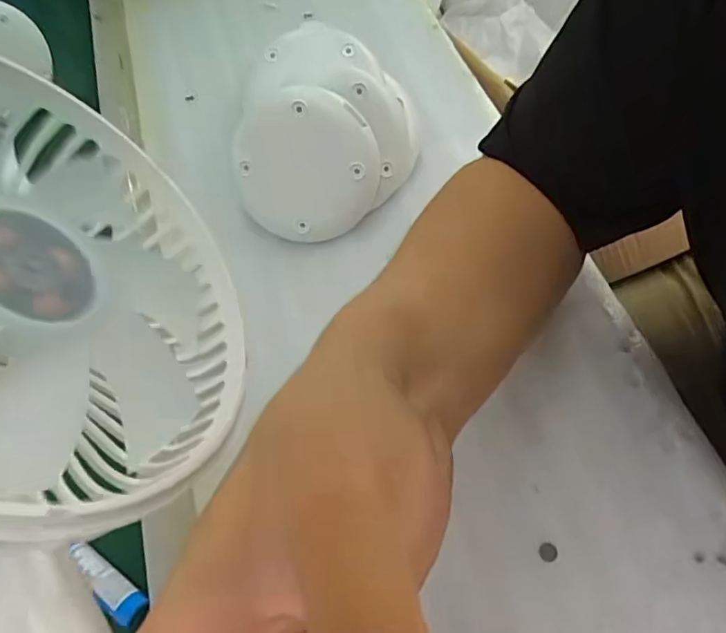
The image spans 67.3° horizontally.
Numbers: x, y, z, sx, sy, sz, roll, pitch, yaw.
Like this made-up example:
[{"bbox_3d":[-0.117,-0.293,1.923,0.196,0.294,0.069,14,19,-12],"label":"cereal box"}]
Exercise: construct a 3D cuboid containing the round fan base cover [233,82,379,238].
[{"bbox_3d":[-0.042,-0.109,0.399,0.100,0.105,0.016,3,25,5],"label":"round fan base cover"}]

